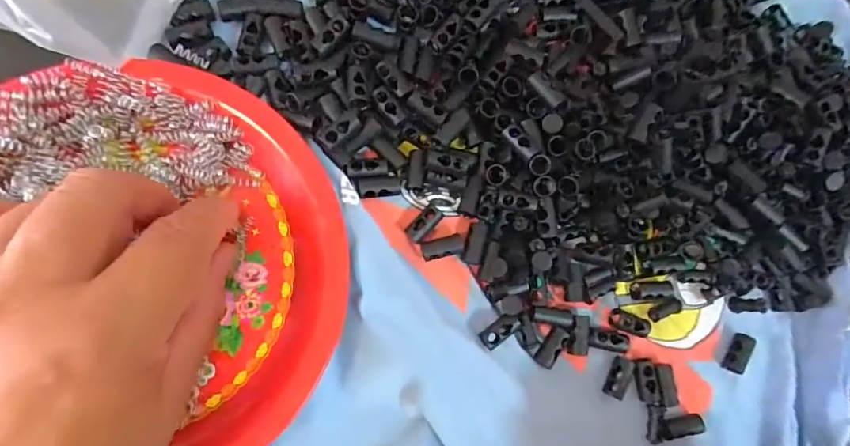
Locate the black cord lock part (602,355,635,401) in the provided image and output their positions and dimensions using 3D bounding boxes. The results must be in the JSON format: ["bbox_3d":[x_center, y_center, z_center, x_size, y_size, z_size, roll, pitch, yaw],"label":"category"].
[{"bbox_3d":[0.088,0.070,0.204,0.008,0.007,0.018,26,82,-6],"label":"black cord lock part"}]

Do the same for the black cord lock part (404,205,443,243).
[{"bbox_3d":[0.000,0.000,0.201,0.009,0.006,0.018,43,81,-3],"label":"black cord lock part"}]

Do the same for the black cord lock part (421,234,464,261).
[{"bbox_3d":[0.007,0.011,0.200,0.018,0.006,0.008,-14,88,-9],"label":"black cord lock part"}]

